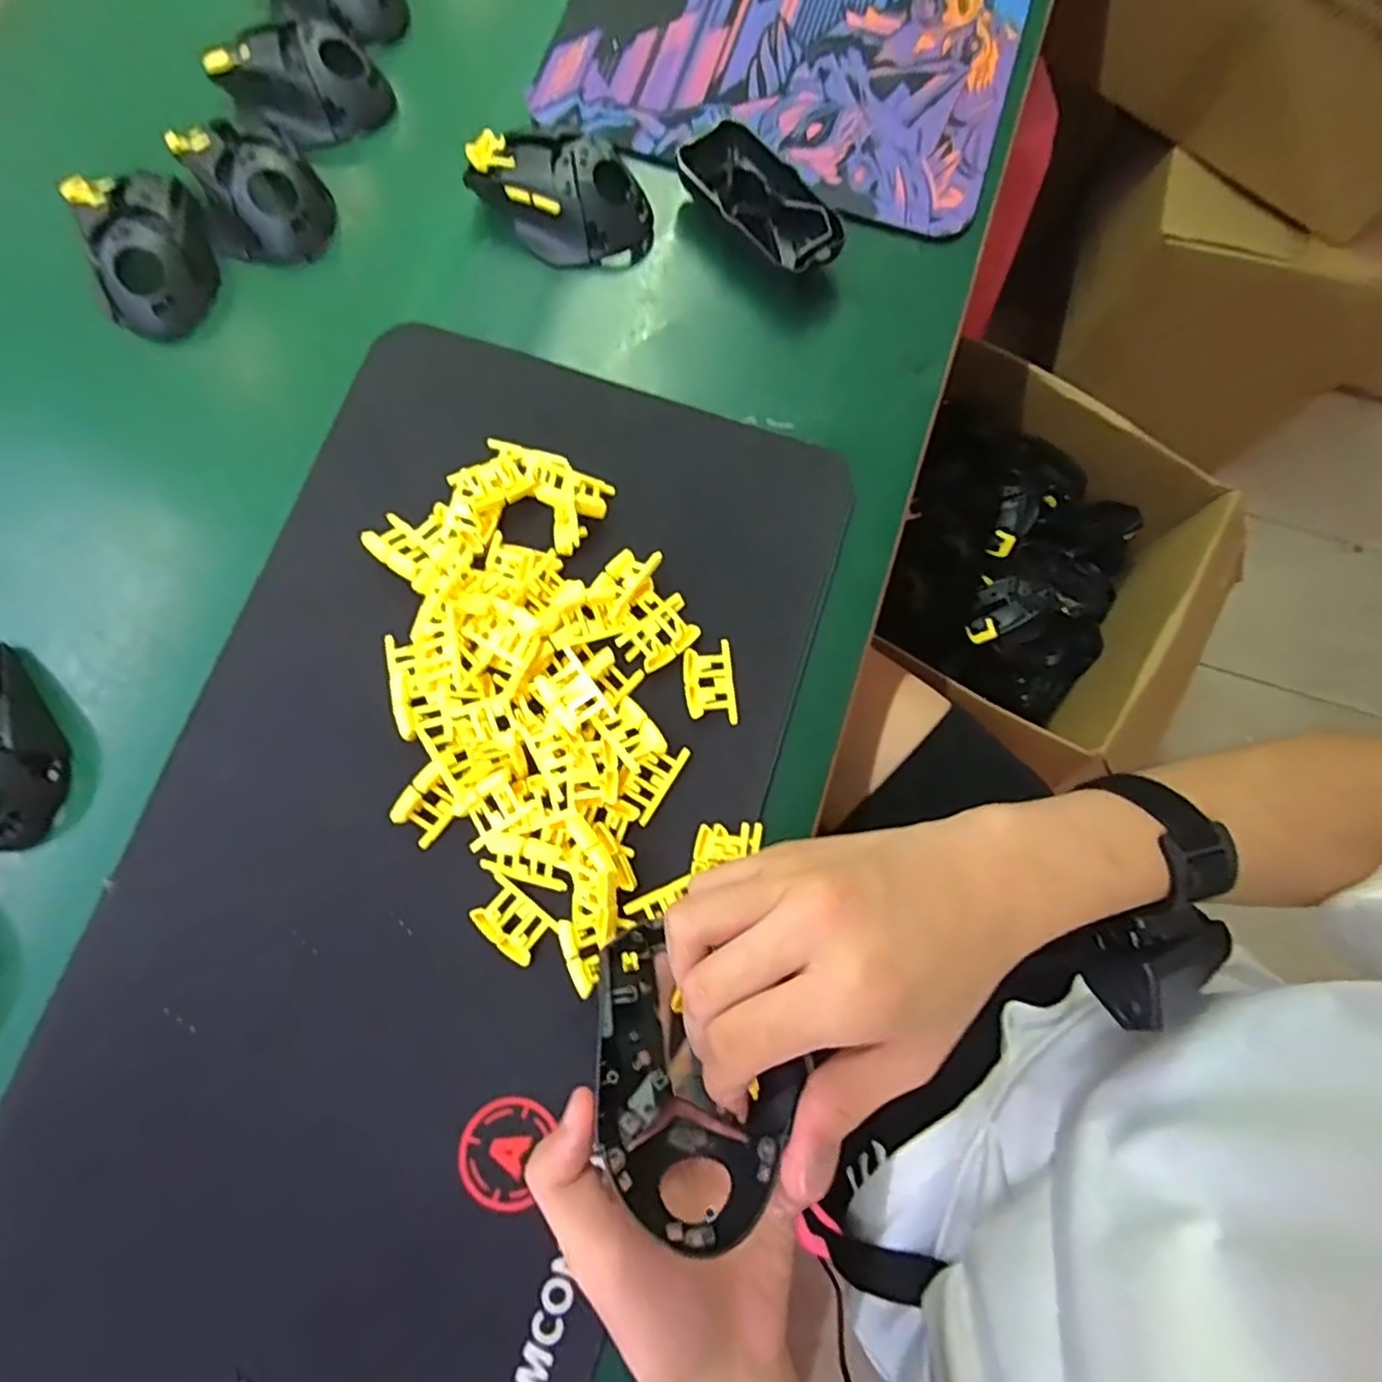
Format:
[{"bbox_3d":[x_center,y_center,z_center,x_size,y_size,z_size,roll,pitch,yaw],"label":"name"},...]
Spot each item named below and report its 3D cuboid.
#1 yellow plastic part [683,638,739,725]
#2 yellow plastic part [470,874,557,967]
[{"bbox_3d":[0.010,-0.004,0.358,0.026,0.010,0.043,-6,76,-3],"label":"yellow plastic part"},{"bbox_3d":[-0.089,0.113,0.331,0.038,0.007,0.026,39,78,8],"label":"yellow plastic part"}]

